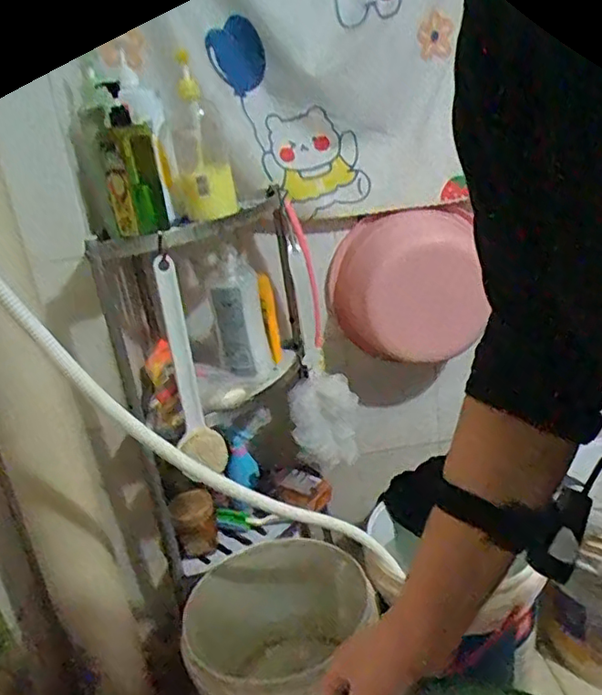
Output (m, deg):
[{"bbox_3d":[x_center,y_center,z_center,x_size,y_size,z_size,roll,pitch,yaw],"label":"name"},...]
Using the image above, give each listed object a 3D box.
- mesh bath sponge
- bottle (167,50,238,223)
[{"bbox_3d":[0.050,0.152,1.252,0.135,0.181,0.117,-7,20,3],"label":"mesh bath sponge"},{"bbox_3d":[-0.176,-0.352,1.032,0.096,0.257,0.121,-10,20,-6],"label":"bottle"}]

